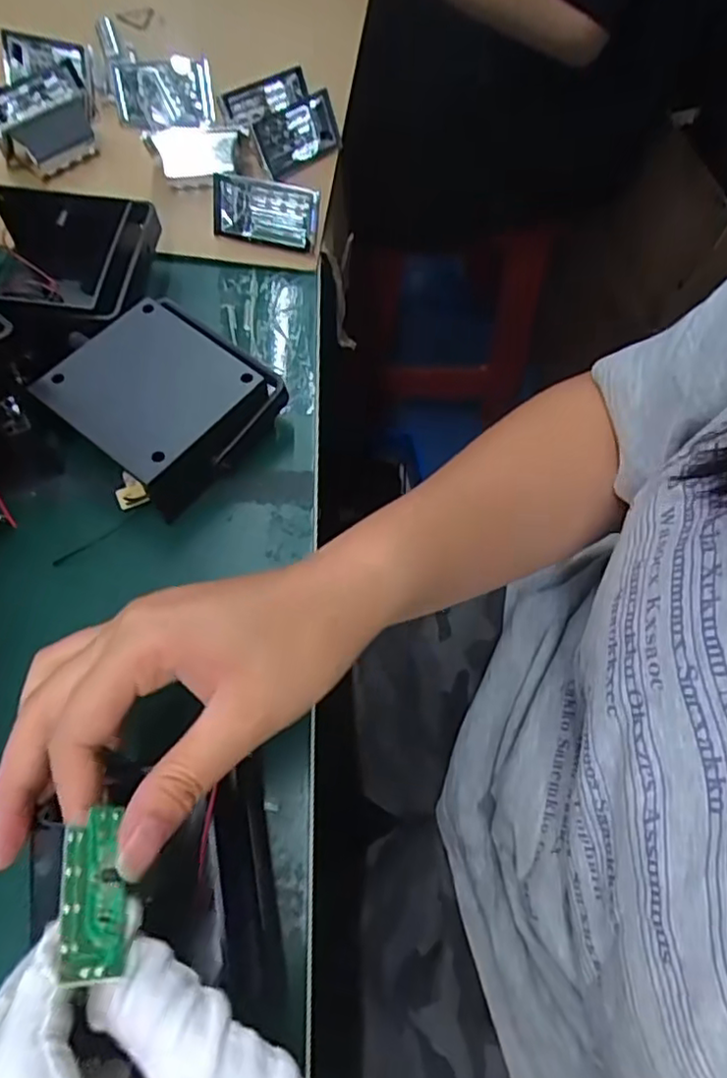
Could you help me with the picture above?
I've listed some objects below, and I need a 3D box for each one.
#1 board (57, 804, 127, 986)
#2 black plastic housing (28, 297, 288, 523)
[{"bbox_3d":[-0.077,0.099,0.185,0.017,0.004,0.046,11,36,-29],"label":"board"},{"bbox_3d":[-0.100,-0.070,0.334,0.091,0.041,0.089,36,67,13],"label":"black plastic housing"}]

